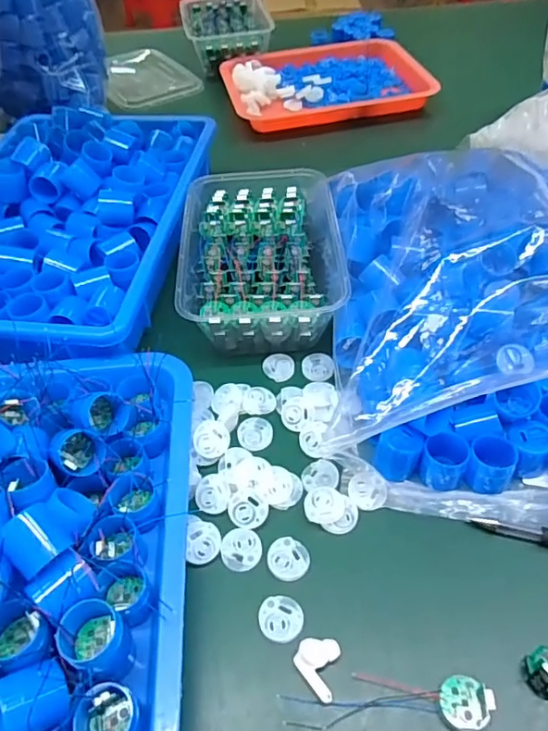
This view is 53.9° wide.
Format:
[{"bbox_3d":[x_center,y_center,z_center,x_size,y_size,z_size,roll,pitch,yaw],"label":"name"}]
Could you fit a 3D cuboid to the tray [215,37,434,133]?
[{"bbox_3d":[0.072,-0.426,0.801,0.279,0.034,0.212,-9,49,-4],"label":"tray"}]

